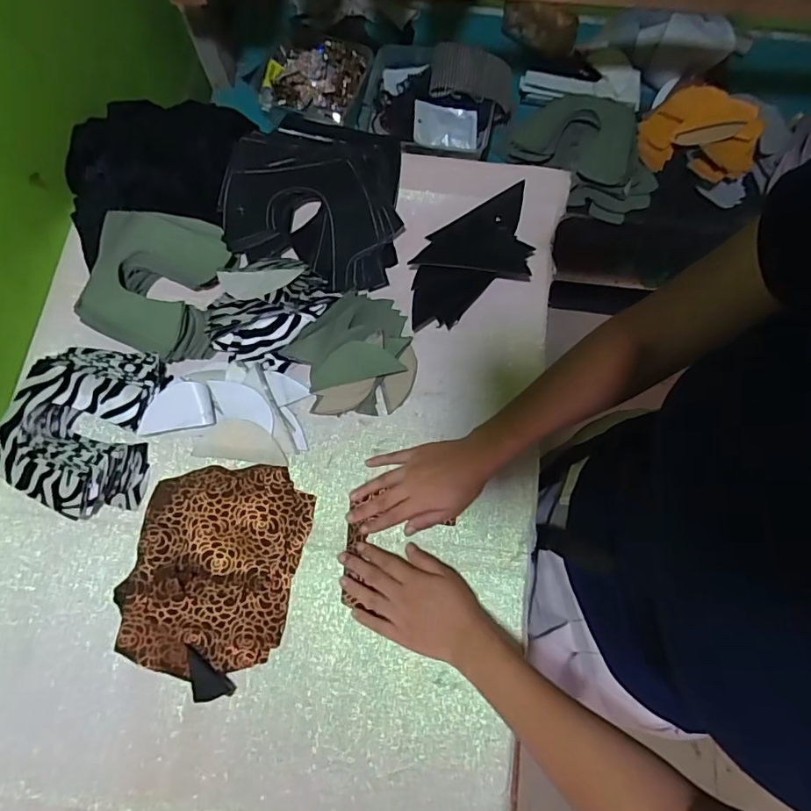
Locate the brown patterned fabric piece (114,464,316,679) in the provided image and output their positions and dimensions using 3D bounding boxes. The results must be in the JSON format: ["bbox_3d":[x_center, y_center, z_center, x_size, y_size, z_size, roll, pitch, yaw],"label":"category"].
[{"bbox_3d":[-0.195,0.158,0.522,0.173,0.041,0.212,11,73,3],"label":"brown patterned fabric piece"}]

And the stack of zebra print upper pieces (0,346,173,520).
[{"bbox_3d":[-0.354,0.021,0.550,0.153,0.060,0.182,12,73,4],"label":"stack of zebra print upper pieces"}]

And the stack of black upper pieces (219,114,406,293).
[{"bbox_3d":[-0.111,-0.261,0.634,0.223,0.033,0.213,14,73,4],"label":"stack of black upper pieces"}]

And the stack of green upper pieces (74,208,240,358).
[{"bbox_3d":[-0.293,-0.140,0.594,0.153,0.053,0.163,10,73,3],"label":"stack of green upper pieces"}]

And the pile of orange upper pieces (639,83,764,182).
[{"bbox_3d":[0.461,-0.420,0.794,0.172,0.053,0.140,38,76,11],"label":"pile of orange upper pieces"}]

